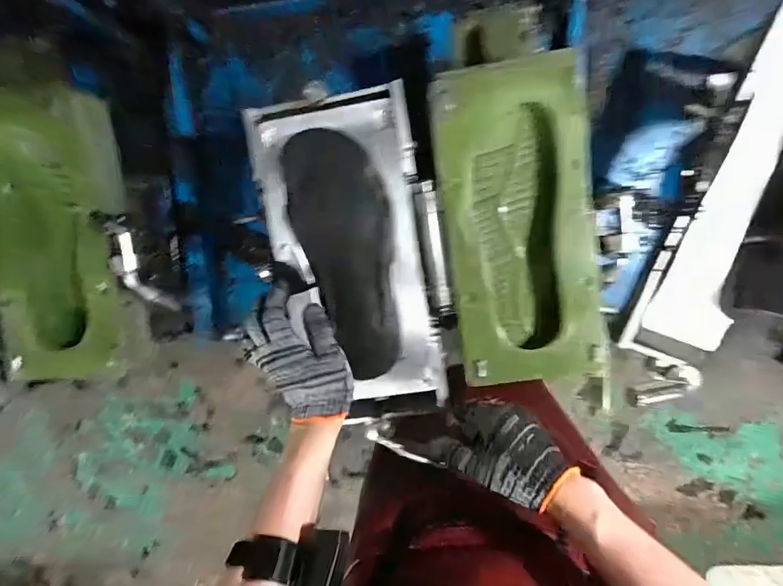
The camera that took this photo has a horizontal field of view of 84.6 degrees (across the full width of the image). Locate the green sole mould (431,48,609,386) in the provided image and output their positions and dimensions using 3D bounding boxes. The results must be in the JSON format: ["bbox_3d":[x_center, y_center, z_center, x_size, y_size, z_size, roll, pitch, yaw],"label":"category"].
[{"bbox_3d":[0.151,-0.077,0.509,0.165,0.047,0.366,-7,96,8],"label":"green sole mould"}]

